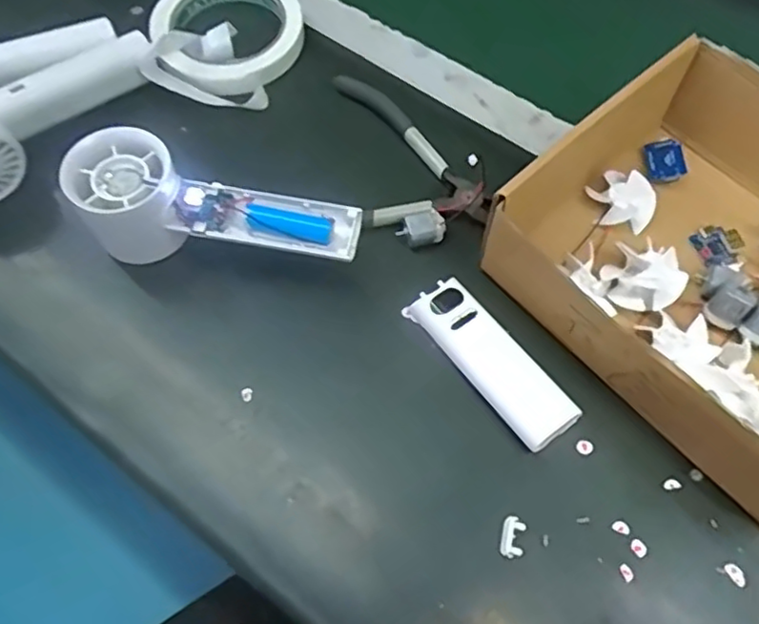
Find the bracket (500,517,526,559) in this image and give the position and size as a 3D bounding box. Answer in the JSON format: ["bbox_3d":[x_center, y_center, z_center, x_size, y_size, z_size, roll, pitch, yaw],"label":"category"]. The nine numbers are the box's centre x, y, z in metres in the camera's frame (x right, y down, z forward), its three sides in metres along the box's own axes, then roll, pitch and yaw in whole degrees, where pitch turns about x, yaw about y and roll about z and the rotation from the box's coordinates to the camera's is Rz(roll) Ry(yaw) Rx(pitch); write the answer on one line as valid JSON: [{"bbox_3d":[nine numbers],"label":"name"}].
[{"bbox_3d":[0.065,0.110,0.320,0.011,0.004,0.019,11,64,6],"label":"bracket"}]

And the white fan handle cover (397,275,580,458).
[{"bbox_3d":[0.062,0.025,0.356,0.037,0.014,0.103,-36,70,-18],"label":"white fan handle cover"}]

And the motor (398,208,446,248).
[{"bbox_3d":[0.025,-0.050,0.389,0.027,0.013,0.018,-15,65,-9],"label":"motor"}]

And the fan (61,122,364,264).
[{"bbox_3d":[-0.089,-0.058,0.367,0.154,0.059,0.057,5,63,1],"label":"fan"}]

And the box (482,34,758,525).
[{"bbox_3d":[0.193,-0.027,0.349,0.186,0.076,0.208,-40,71,-19],"label":"box"}]

